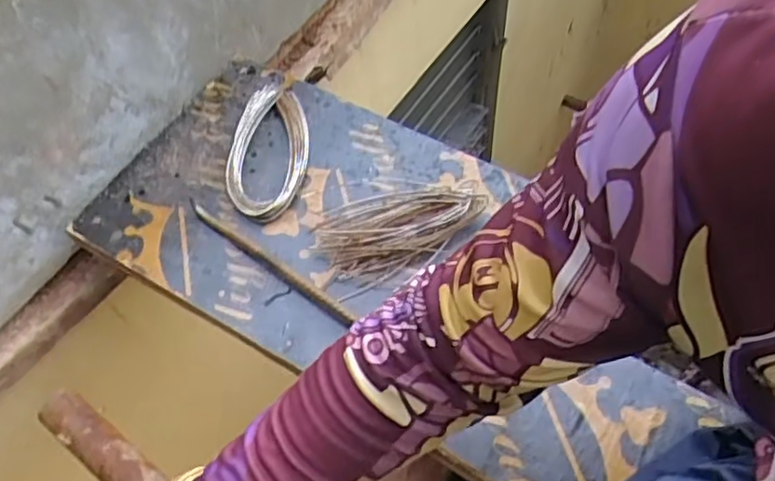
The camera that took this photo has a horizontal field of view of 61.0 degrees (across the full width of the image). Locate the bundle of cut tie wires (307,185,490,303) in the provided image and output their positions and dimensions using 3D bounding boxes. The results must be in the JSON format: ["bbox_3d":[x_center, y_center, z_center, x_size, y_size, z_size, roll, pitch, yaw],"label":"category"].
[{"bbox_3d":[0.012,-0.019,0.675,0.168,0.032,0.089,-26,61,-12],"label":"bundle of cut tie wires"}]

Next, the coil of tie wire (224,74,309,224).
[{"bbox_3d":[-0.127,-0.114,0.744,0.083,0.033,0.201,8,60,9],"label":"coil of tie wire"}]

